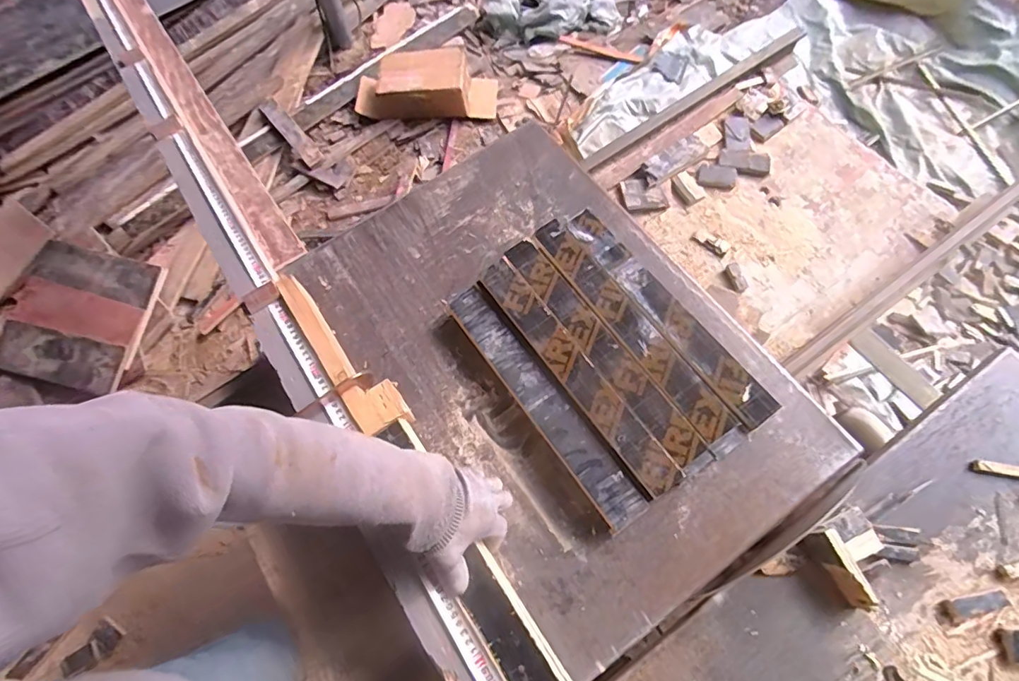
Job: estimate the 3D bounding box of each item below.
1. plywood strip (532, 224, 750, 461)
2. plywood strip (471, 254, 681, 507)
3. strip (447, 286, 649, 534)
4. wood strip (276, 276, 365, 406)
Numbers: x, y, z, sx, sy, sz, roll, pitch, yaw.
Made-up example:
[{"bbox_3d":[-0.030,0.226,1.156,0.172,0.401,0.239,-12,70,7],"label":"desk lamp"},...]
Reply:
[{"bbox_3d":[0.158,-0.016,0.680,0.053,0.019,0.387,-34,71,-9],"label":"plywood strip"},{"bbox_3d":[0.081,0.038,0.661,0.052,0.019,0.366,-34,71,-9],"label":"plywood strip"},{"bbox_3d":[0.038,0.074,0.663,0.052,0.015,0.366,-35,71,-9],"label":"strip"},{"bbox_3d":[-0.258,-0.007,0.688,0.033,0.013,0.215,-34,71,-9],"label":"wood strip"}]

